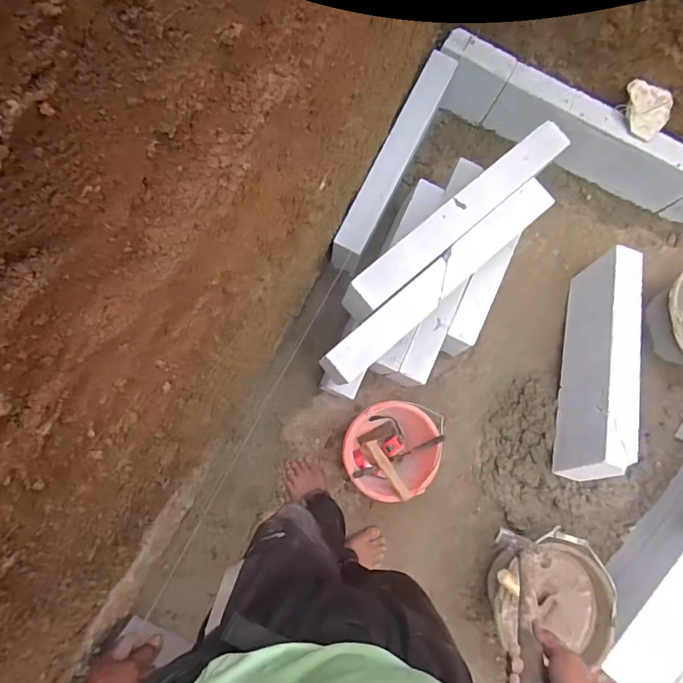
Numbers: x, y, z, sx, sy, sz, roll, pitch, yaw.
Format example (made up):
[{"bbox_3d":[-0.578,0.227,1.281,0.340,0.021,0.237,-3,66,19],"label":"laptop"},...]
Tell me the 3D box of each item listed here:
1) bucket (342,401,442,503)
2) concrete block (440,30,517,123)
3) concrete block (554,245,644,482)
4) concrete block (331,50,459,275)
[{"bbox_3d":[0.124,0.283,1.215,0.234,0.157,0.236,1,81,-3],"label":"bucket"},{"bbox_3d":[0.366,-0.751,1.313,0.197,0.185,0.087,27,81,1],"label":"concrete block"},{"bbox_3d":[0.677,0.045,1.202,0.088,0.213,0.631,17,67,-1],"label":"concrete block"},{"bbox_3d":[0.137,-0.471,1.261,0.088,0.212,0.598,27,81,1],"label":"concrete block"}]

